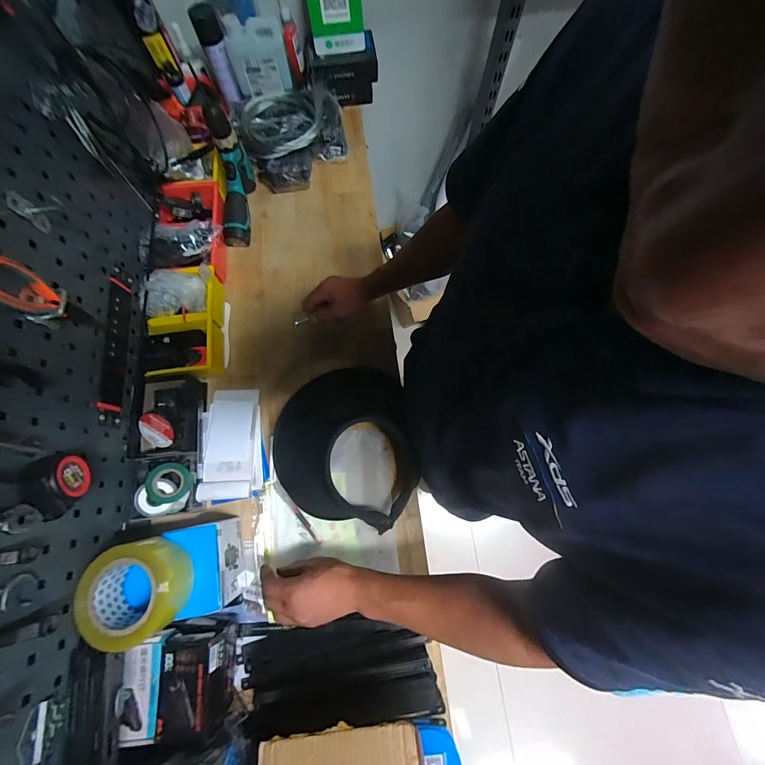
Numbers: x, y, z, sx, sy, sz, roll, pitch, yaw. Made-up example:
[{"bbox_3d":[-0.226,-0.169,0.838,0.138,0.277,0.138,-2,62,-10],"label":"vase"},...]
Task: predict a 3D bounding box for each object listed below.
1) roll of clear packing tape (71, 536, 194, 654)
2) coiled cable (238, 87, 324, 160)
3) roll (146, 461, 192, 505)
[{"bbox_3d":[-0.329,0.276,0.458,0.110,0.073,0.117,-13,75,-4],"label":"roll of clear packing tape"},{"bbox_3d":[-0.219,-0.575,0.759,0.197,0.028,0.158,-15,75,-4],"label":"coiled cable"},{"bbox_3d":[-0.350,0.166,0.561,0.062,0.015,0.061,10,72,-15],"label":"roll"}]

